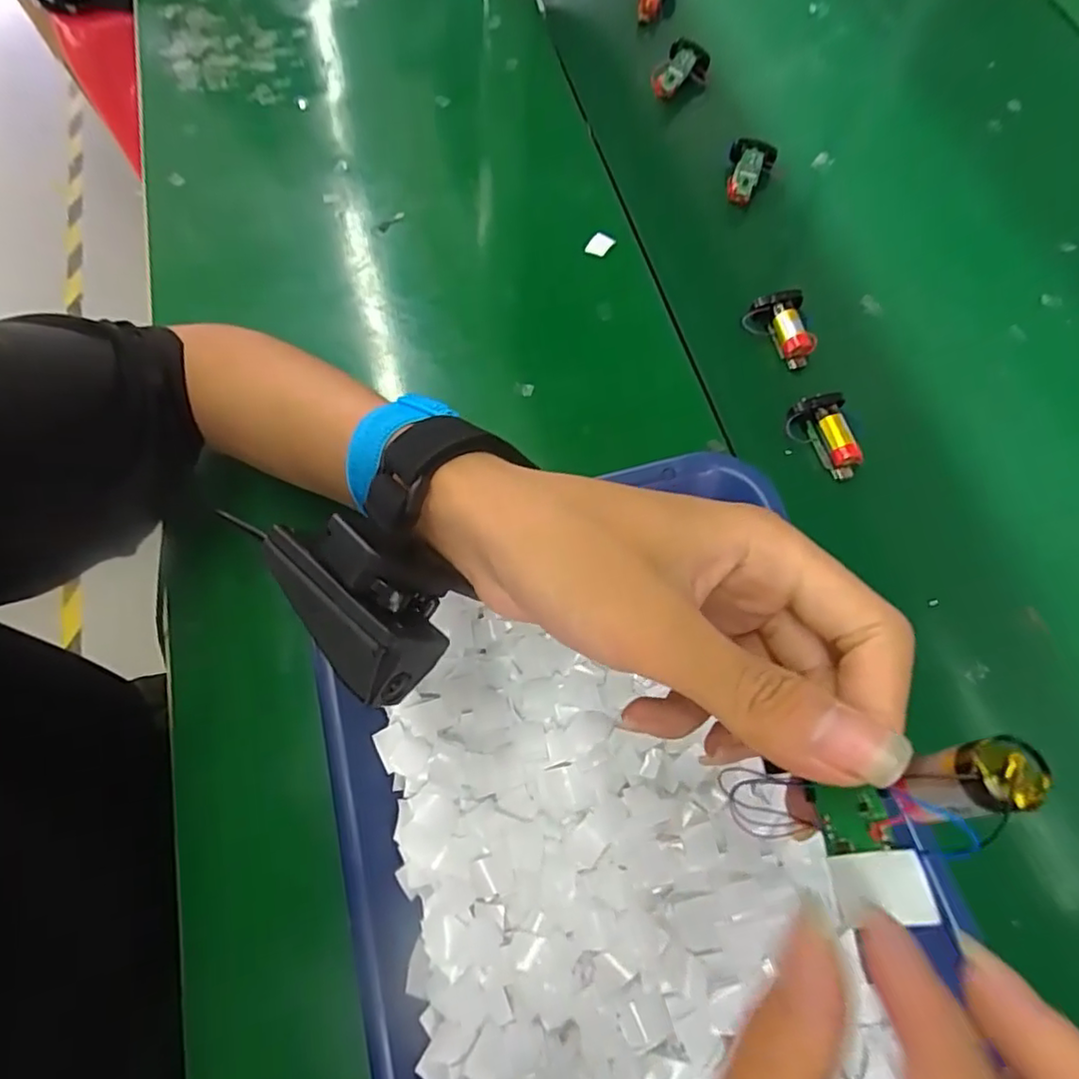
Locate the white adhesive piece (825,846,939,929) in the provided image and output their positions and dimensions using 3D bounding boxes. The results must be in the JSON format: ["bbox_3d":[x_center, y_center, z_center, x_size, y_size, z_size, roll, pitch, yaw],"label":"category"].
[{"bbox_3d":[0.078,0.080,0.144,0.020,0.004,0.015,-23,60,30],"label":"white adhesive piece"}]

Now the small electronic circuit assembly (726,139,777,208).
[{"bbox_3d":[0.153,-0.272,0.464,0.032,0.020,0.045,20,70,9],"label":"small electronic circuit assembly"}]

